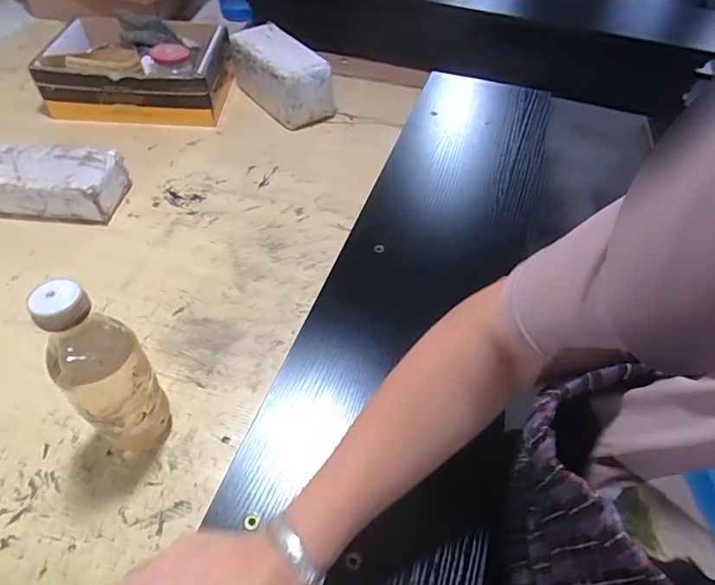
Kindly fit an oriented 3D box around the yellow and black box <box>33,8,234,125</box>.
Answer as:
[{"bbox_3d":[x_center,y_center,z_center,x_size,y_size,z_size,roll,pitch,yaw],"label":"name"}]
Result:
[{"bbox_3d":[-0.418,-0.445,0.942,0.335,0.106,0.257,4,49,1],"label":"yellow and black box"}]

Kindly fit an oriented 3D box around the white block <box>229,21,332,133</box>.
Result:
[{"bbox_3d":[-0.144,-0.418,0.934,0.104,0.101,0.236,-29,56,-24],"label":"white block"}]

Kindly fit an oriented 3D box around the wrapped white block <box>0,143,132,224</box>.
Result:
[{"bbox_3d":[-0.468,-0.169,0.738,0.209,0.067,0.115,6,49,3],"label":"wrapped white block"}]

